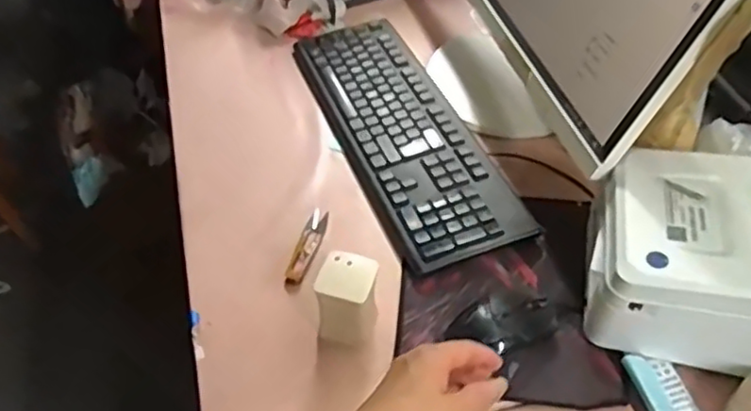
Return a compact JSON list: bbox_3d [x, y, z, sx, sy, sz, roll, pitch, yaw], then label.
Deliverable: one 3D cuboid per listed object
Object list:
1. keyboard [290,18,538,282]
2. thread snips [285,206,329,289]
[{"bbox_3d":[0.032,-0.100,0.844,0.147,0.025,0.438,-16,50,-13],"label":"keyboard"},{"bbox_3d":[-0.074,0.045,0.730,0.026,0.011,0.105,9,49,9],"label":"thread snips"}]

